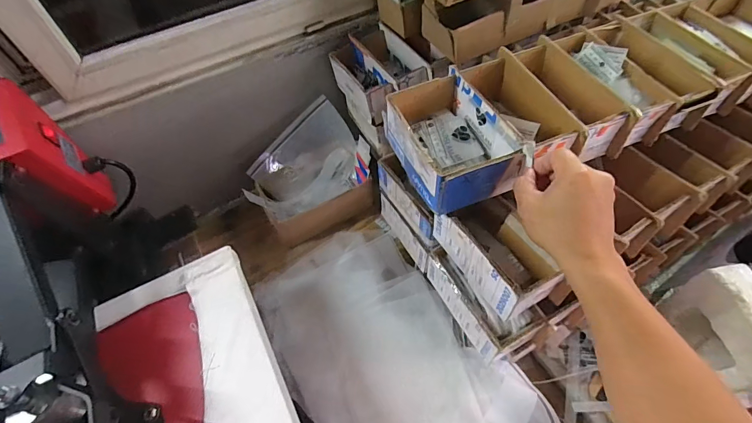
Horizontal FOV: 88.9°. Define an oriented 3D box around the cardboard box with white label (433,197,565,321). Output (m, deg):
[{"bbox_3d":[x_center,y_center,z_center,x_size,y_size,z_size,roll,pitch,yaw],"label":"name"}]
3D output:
[{"bbox_3d":[0.144,0.047,0.468,0.075,0.063,0.147,-25,57,-13],"label":"cardboard box with white label"}]

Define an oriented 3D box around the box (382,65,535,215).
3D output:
[{"bbox_3d":[0.089,-0.086,0.477,0.107,0.079,0.160,-20,56,-10],"label":"box"}]

